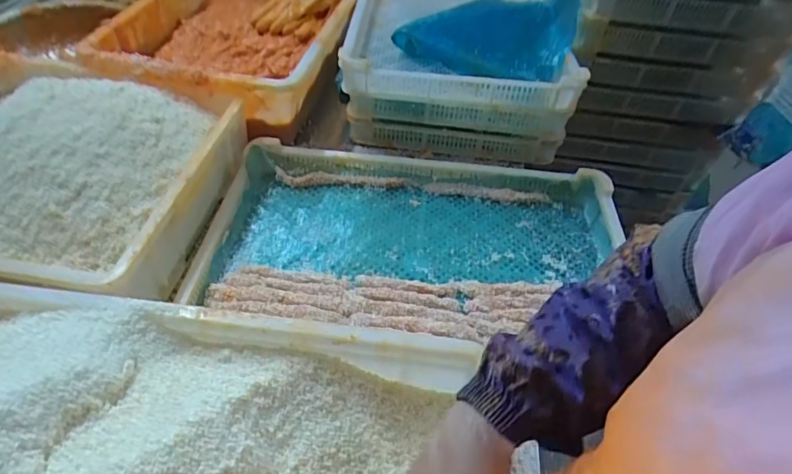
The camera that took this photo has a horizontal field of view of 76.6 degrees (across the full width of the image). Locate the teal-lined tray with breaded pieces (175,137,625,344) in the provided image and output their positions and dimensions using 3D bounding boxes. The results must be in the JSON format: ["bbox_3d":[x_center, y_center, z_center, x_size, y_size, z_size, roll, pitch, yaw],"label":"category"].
[{"bbox_3d":[0.032,0.003,0.753,0.609,0.067,0.356,6,46,1],"label":"teal-lined tray with breaded pieces"}]

